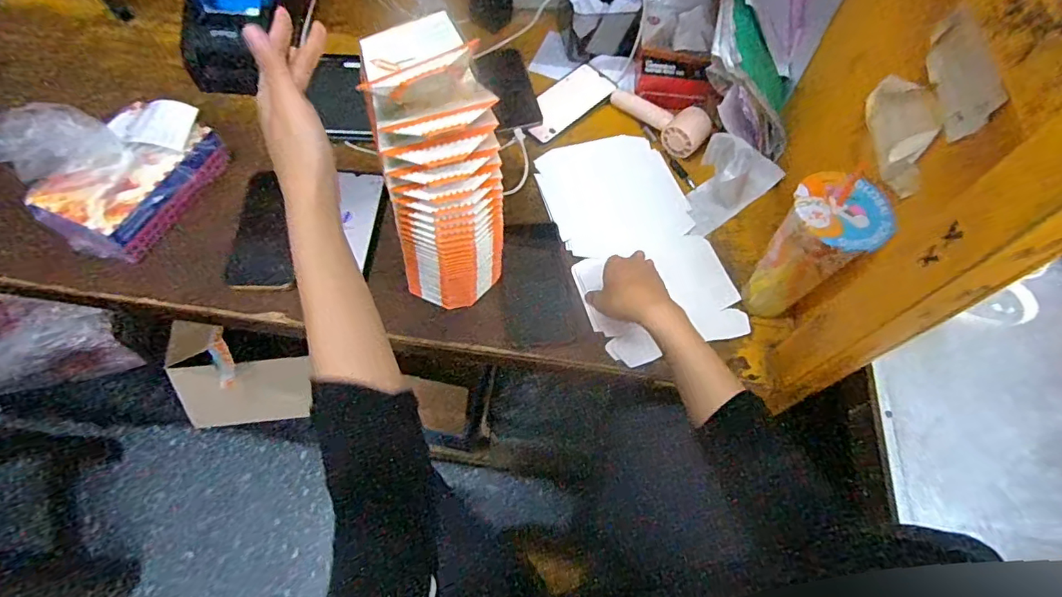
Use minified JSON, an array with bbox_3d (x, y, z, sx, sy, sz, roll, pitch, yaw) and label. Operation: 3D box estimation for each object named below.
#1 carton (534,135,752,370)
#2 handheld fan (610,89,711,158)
[{"bbox_3d":[0.129,-0.079,0.660,0.182,0.019,0.325,-14,65,-11],"label":"carton"},{"bbox_3d":[0.176,-0.257,0.717,0.148,0.042,0.050,32,65,12],"label":"handheld fan"}]

